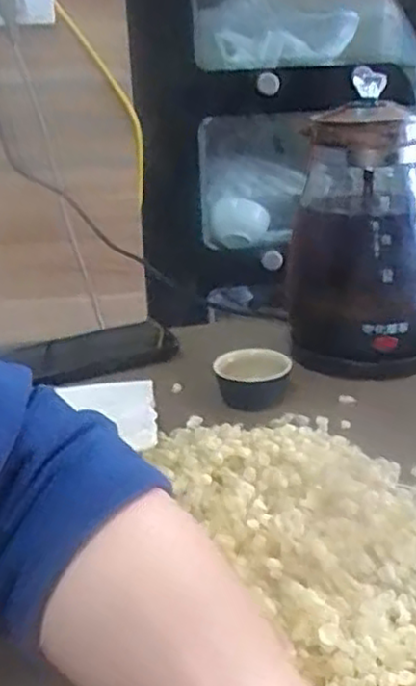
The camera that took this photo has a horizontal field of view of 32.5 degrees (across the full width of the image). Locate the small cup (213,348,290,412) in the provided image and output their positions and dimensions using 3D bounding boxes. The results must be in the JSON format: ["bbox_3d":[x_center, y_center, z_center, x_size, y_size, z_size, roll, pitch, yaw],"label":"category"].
[{"bbox_3d":[0.032,0.033,0.536,0.056,0.034,0.061,2,22,10],"label":"small cup"}]

